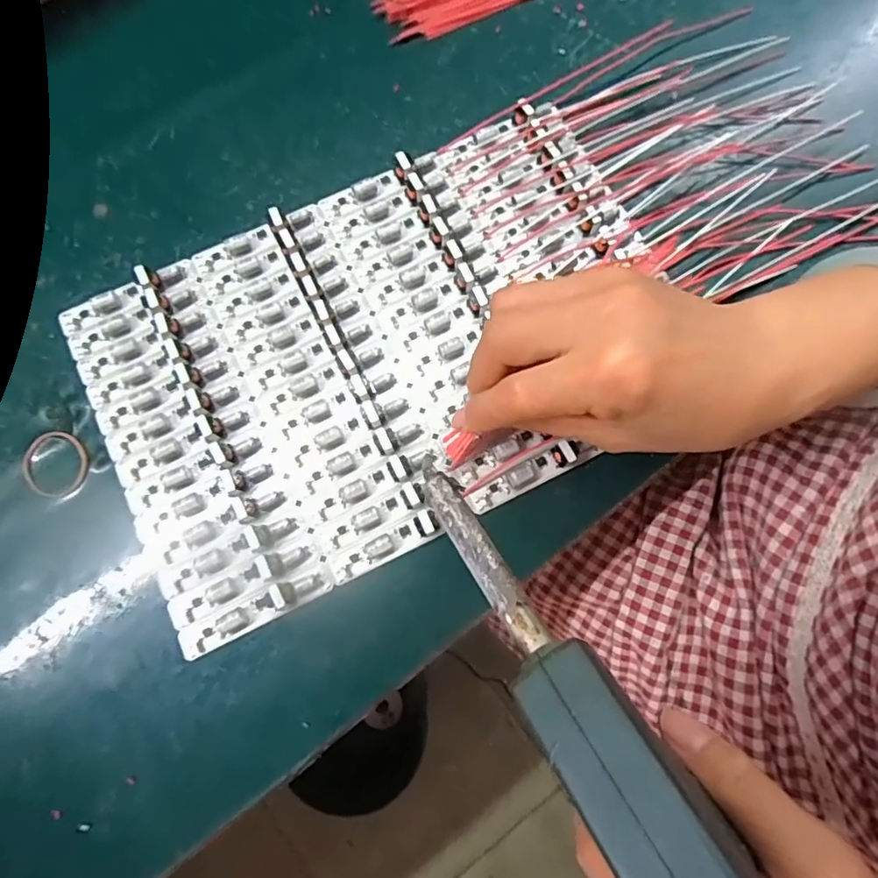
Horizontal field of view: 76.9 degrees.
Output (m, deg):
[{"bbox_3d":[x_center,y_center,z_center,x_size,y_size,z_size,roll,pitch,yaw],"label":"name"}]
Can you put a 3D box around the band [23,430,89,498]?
[{"bbox_3d":[-0.191,0.012,0.274,0.032,0.004,0.032,15,80,3],"label":"band"}]

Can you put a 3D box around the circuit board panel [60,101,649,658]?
[{"bbox_3d":[-0.031,-0.047,0.283,0.286,0.014,0.189,-27,80,-5],"label":"circuit board panel"}]

